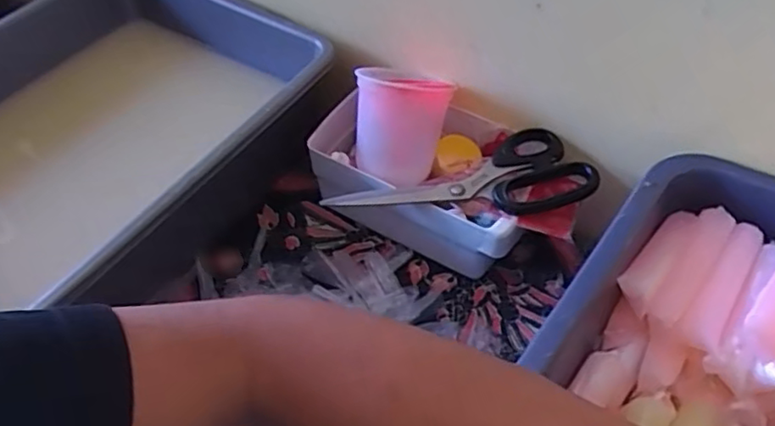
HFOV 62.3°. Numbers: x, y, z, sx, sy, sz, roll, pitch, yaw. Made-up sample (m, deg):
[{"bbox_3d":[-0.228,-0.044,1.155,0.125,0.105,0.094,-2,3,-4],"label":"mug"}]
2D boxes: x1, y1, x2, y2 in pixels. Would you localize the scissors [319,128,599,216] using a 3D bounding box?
[{"bbox_3d":[0.062,-0.017,0.518,0.204,0.017,0.074,-17,51,-12],"label":"scissors"}]

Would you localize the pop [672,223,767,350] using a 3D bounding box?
[{"bbox_3d":[0.231,0.049,0.444,0.028,0.017,0.107,27,56,23],"label":"pop"}]

